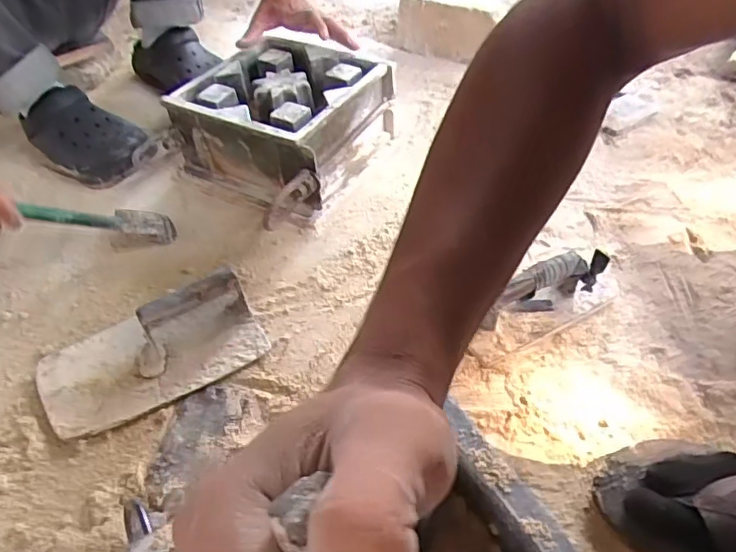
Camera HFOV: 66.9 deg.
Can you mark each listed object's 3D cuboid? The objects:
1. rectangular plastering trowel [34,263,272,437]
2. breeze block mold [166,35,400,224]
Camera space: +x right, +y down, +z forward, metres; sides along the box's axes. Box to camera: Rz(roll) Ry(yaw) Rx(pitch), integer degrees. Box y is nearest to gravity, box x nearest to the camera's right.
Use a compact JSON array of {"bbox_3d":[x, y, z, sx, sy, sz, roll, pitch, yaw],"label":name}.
[{"bbox_3d":[-0.230,0.064,0.572,0.223,0.072,0.130,-23,51,-16],"label":"rectangular plastering trowel"},{"bbox_3d":[-0.125,-0.202,0.781,0.224,0.142,0.275,19,51,22],"label":"breeze block mold"}]

